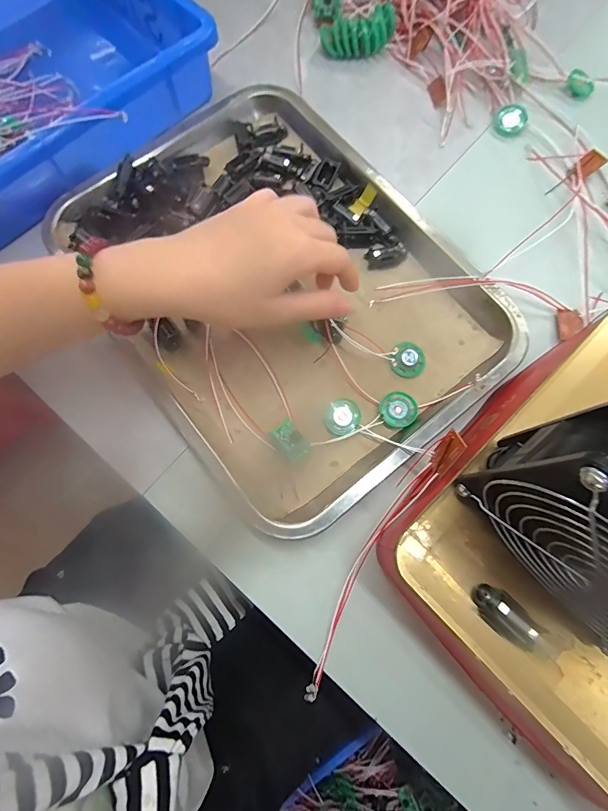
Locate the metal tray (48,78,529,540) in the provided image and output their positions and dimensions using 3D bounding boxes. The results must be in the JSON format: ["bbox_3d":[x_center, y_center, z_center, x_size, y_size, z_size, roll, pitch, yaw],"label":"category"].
[{"bbox_3d":[-0.023,-0.102,0.328,0.262,0.031,0.349,-38,78,-8],"label":"metal tray"}]

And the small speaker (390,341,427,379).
[{"bbox_3d":[0.084,-0.037,0.316,0.028,0.011,0.027,0,75,1],"label":"small speaker"}]

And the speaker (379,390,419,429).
[{"bbox_3d":[0.073,0.003,0.304,0.028,0.005,0.029,0,75,1],"label":"speaker"}]

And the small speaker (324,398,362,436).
[{"bbox_3d":[0.030,0.009,0.303,0.025,0.007,0.029,40,79,10],"label":"small speaker"}]

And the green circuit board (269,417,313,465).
[{"bbox_3d":[-0.010,0.027,0.292,0.019,0.004,0.030,-41,92,-5],"label":"green circuit board"}]

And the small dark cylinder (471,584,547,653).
[{"bbox_3d":[0.108,0.112,0.210,0.019,0.014,0.036,-44,79,-9],"label":"small dark cylinder"}]

